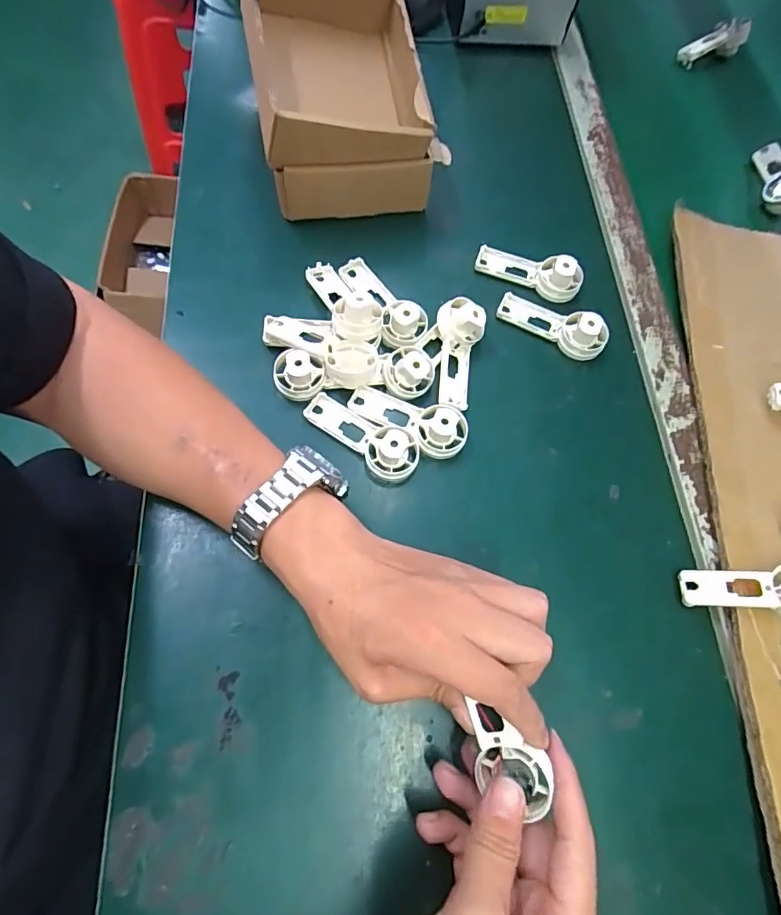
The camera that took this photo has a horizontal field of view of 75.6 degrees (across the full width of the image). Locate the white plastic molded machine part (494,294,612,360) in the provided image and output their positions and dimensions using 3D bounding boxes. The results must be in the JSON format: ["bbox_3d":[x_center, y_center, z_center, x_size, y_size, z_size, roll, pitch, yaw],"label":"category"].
[{"bbox_3d":[0.138,-0.117,0.426,0.093,0.026,0.032,33,68,6],"label":"white plastic molded machine part"}]

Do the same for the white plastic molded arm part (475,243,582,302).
[{"bbox_3d":[0.122,-0.167,0.442,0.091,0.022,0.032,20,68,1],"label":"white plastic molded arm part"}]

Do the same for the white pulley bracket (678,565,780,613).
[{"bbox_3d":[0.252,0.091,0.345,0.094,0.014,0.037,-1,65,11],"label":"white pulley bracket"}]

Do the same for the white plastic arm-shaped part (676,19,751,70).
[{"bbox_3d":[0.405,-0.520,0.633,0.083,0.028,0.023,-17,66,8],"label":"white plastic arm-shaped part"}]

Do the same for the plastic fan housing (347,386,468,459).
[{"bbox_3d":[0.013,-0.032,0.380,0.092,0.023,0.037,25,68,3],"label":"plastic fan housing"}]

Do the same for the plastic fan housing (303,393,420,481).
[{"bbox_3d":[-0.019,-0.022,0.373,0.092,0.024,0.038,38,70,14],"label":"plastic fan housing"}]

